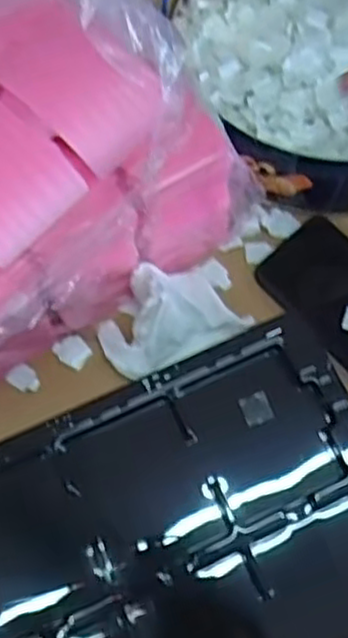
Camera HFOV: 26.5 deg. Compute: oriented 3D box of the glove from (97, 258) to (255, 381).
[{"bbox_3d":[-0.001,-0.008,0.574,0.115,0.050,0.069,-24,73,-10],"label":"glove"}]

